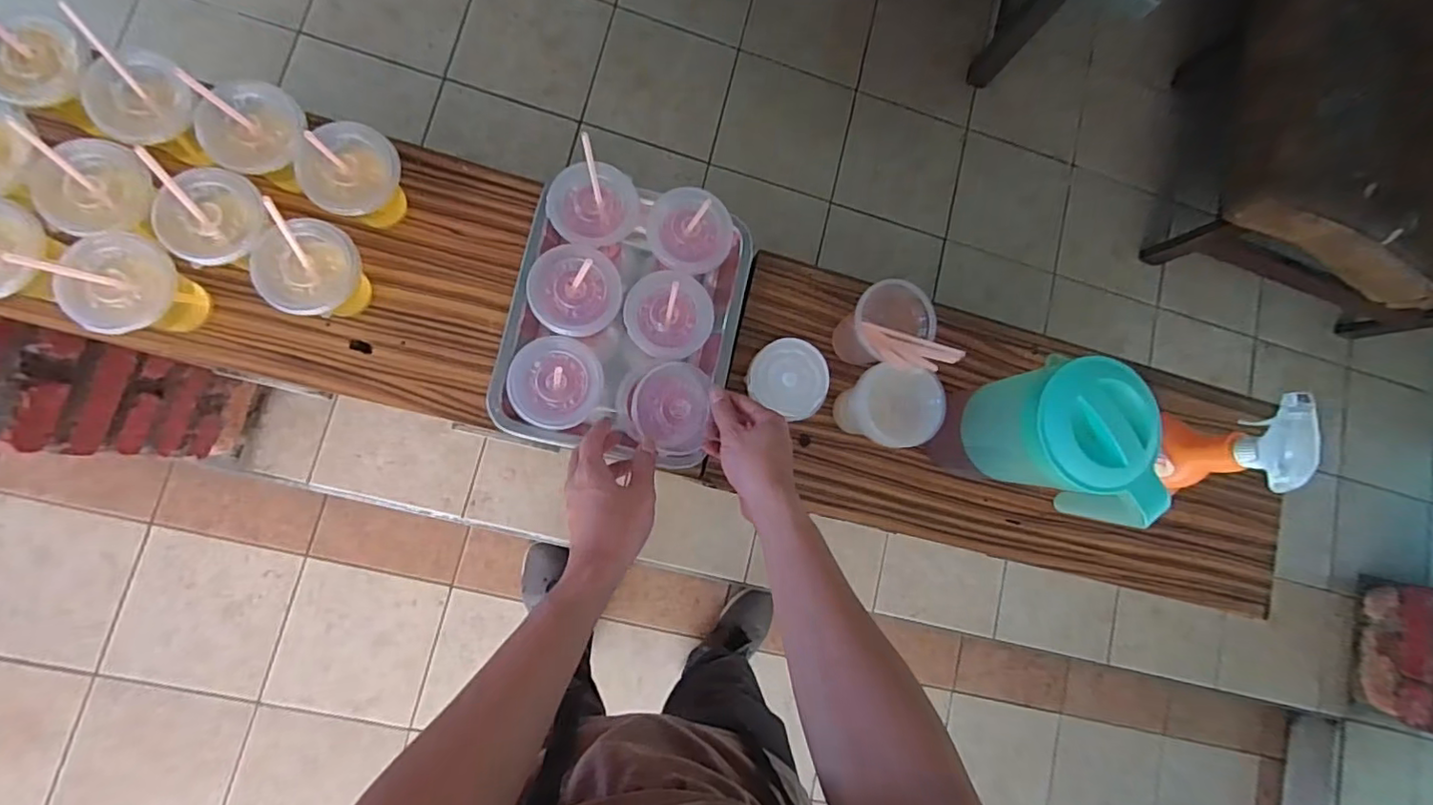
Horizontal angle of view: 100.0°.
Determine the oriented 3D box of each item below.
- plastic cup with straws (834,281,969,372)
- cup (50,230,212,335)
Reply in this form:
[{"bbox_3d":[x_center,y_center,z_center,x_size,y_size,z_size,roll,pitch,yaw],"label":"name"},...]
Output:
[{"bbox_3d":[0.191,-0.076,0.680,0.086,0.146,0.106,-17,87,-11],"label":"plastic cup with straws"},{"bbox_3d":[-0.552,-0.108,0.581,0.082,0.089,0.089,1,84,-10],"label":"cup"}]

